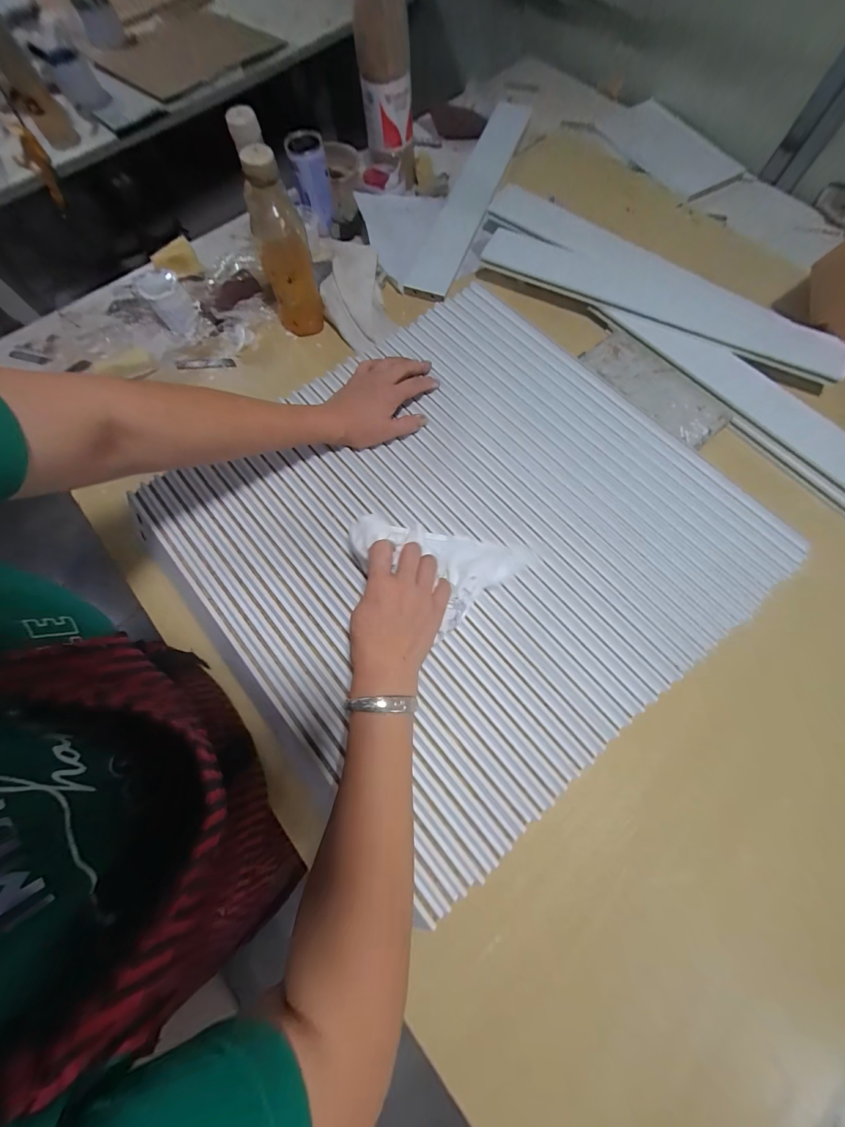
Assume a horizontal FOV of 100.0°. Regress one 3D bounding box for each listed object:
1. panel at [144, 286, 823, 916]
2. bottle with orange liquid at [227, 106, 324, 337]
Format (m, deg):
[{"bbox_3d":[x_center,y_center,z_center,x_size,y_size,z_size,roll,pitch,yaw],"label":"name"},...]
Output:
[{"bbox_3d":[0.031,-0.036,0.420,0.581,0.016,0.542,-38,76,-9],"label":"panel"},{"bbox_3d":[-0.204,-0.453,0.507,0.078,0.193,0.077,-16,73,-3],"label":"bottle with orange liquid"}]

